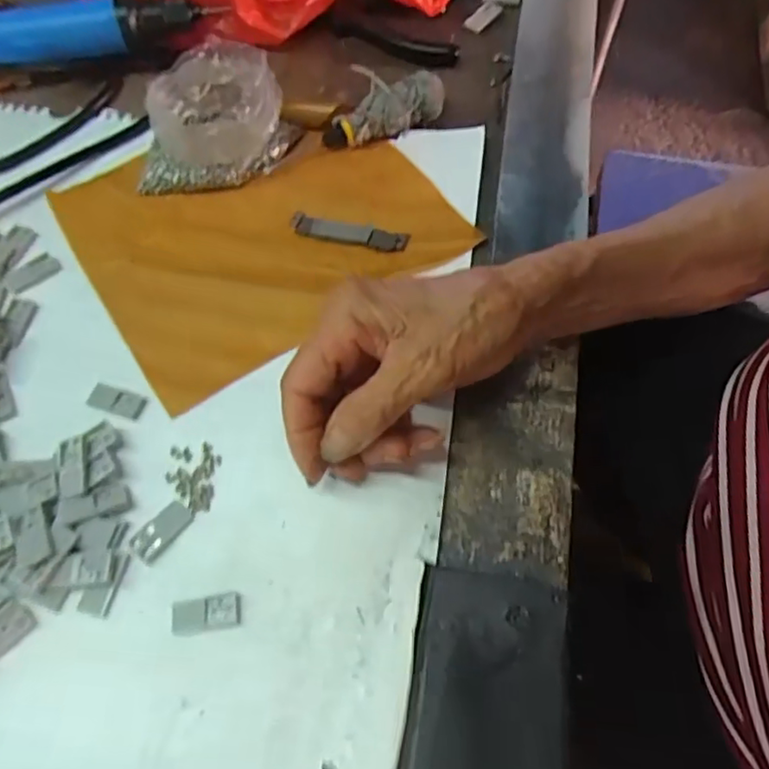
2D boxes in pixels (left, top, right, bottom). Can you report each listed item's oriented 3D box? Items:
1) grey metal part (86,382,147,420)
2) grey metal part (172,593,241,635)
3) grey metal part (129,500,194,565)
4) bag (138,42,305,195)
[{"bbox_3d":[-0.135,0.008,0.307,0.029,0.004,0.012,17,64,11],"label":"grey metal part"},{"bbox_3d":[-0.075,0.096,0.256,0.029,0.004,0.013,-9,62,-2],"label":"grey metal part"},{"bbox_3d":[-0.100,0.065,0.274,0.015,0.004,0.029,38,70,19],"label":"grey metal part"},{"bbox_3d":[-0.101,-0.155,0.363,0.079,0.045,0.081,12,64,9],"label":"bag"}]

